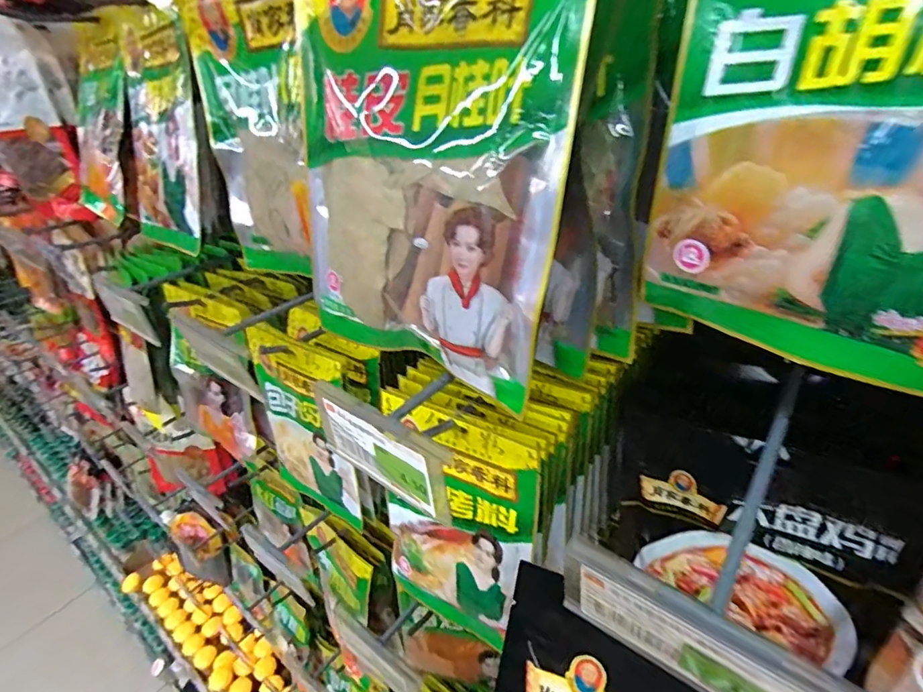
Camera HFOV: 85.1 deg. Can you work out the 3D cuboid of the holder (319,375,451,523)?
[{"bbox_3d":[-0.041,0.053,0.266,0.095,0.050,0.013,23,39,34],"label":"holder"}]

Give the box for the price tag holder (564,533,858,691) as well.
[{"bbox_3d":[0.081,0.103,0.172,0.098,0.046,0.007,19,37,34],"label":"price tag holder"}]

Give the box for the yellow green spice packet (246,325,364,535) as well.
[{"bbox_3d":[-0.138,0.070,0.440,0.114,0.173,0.017,15,35,30],"label":"yellow green spice packet"}]

